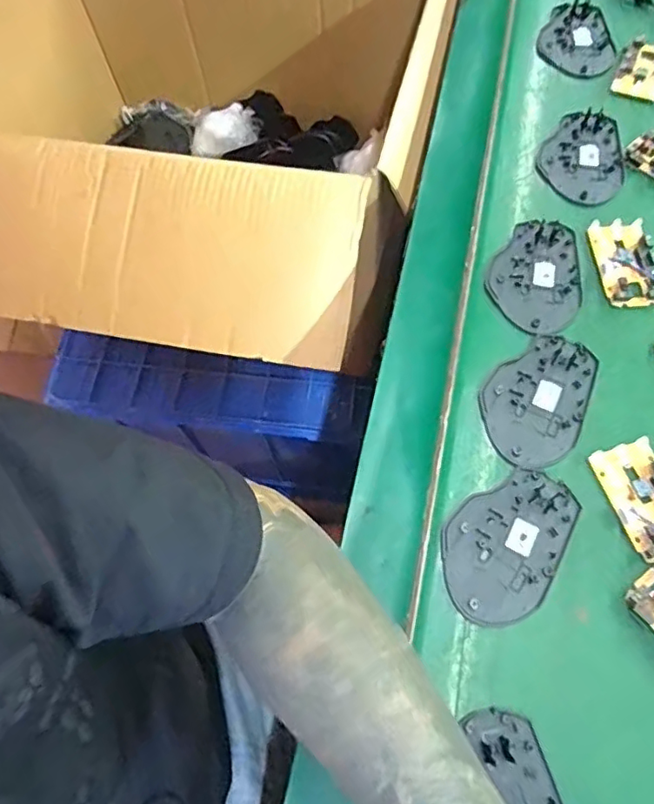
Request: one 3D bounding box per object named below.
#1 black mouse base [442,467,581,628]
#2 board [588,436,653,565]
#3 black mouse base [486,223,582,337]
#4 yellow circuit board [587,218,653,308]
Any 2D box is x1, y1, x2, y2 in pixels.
[{"bbox_3d":[0.119,0.091,0.381,0.070,0.006,0.108,28,68,13],"label":"black mouse base"},{"bbox_3d":[0.217,0.065,0.387,0.043,0.014,0.078,-16,66,-7],"label":"board"},{"bbox_3d":[0.171,-0.105,0.472,0.072,0.006,0.109,11,66,5],"label":"black mouse base"},{"bbox_3d":[0.245,-0.116,0.470,0.045,0.013,0.081,-4,65,-2],"label":"yellow circuit board"}]

